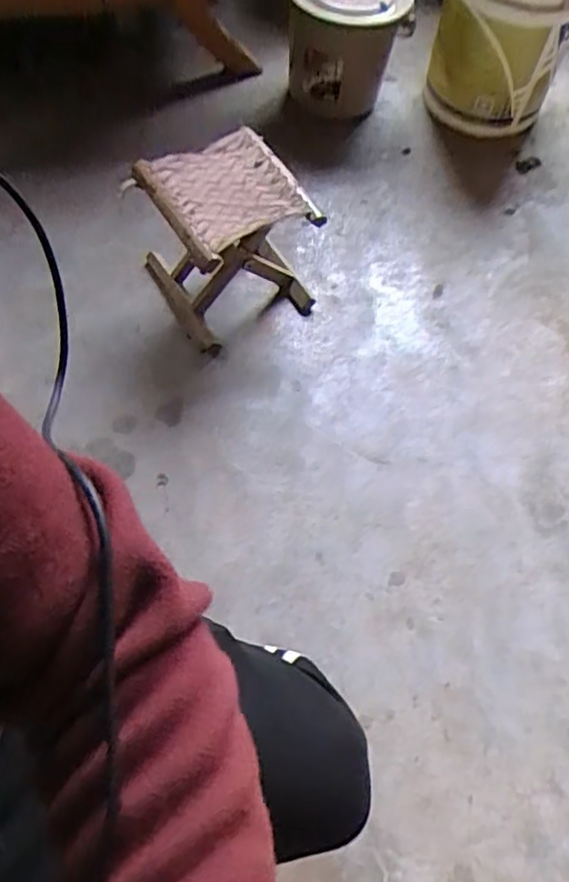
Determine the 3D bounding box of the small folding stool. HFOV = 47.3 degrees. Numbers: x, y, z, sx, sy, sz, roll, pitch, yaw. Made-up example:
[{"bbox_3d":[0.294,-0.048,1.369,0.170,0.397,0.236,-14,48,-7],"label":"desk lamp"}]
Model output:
[{"bbox_3d":[-0.101,-0.339,1.098,0.231,0.223,0.255,-27,66,-17],"label":"small folding stool"}]

